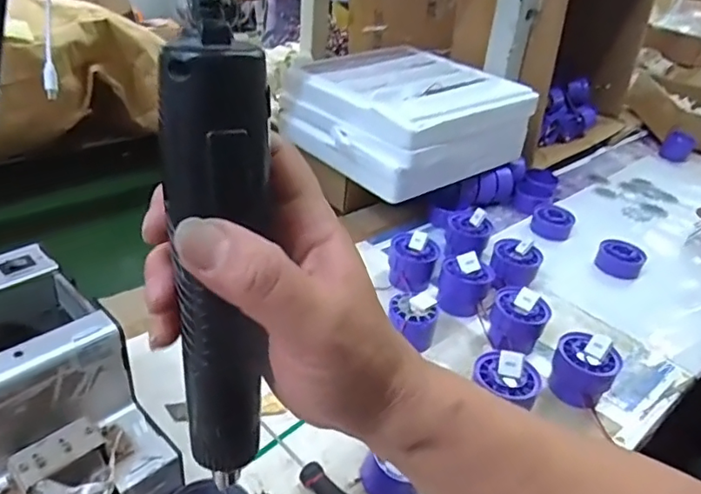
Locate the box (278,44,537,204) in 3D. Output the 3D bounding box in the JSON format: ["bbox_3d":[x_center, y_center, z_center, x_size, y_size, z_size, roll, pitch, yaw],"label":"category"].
[{"bbox_3d":[0.074,-0.190,0.804,0.262,0.115,0.257,-21,41,-36],"label":"box"}]

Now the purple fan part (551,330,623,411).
[{"bbox_3d":[0.214,0.114,0.517,0.054,0.059,0.050,29,39,31],"label":"purple fan part"}]

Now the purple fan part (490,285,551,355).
[{"bbox_3d":[0.169,0.075,0.567,0.051,0.055,0.046,18,34,17],"label":"purple fan part"}]

